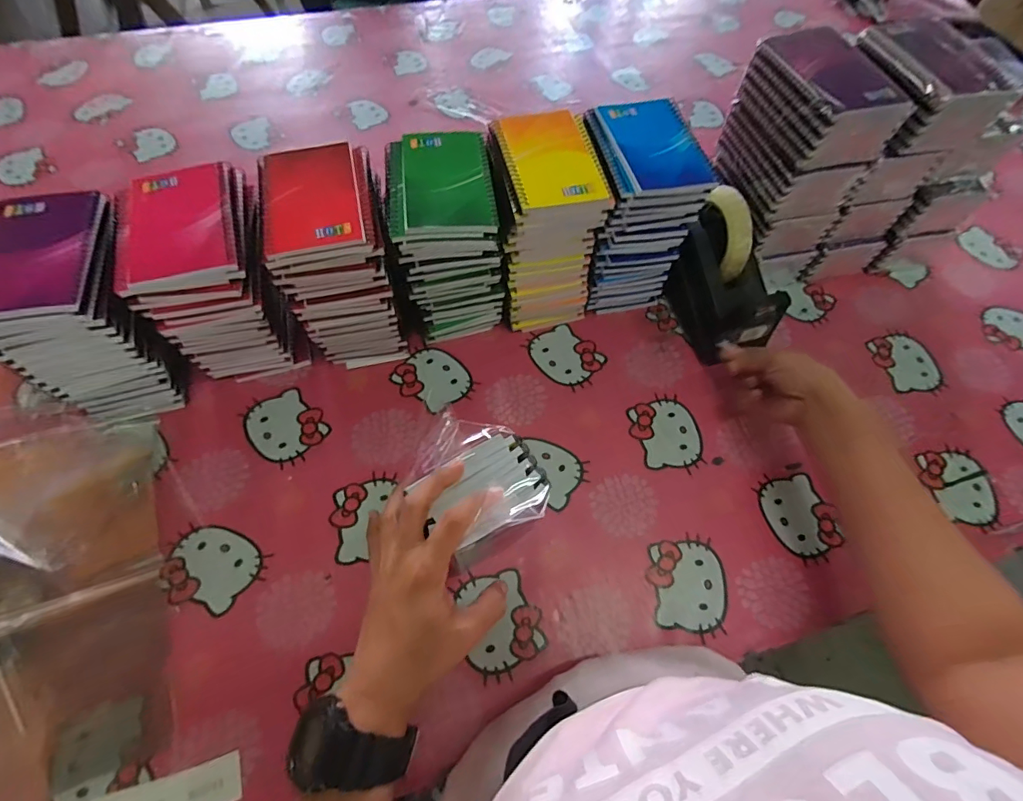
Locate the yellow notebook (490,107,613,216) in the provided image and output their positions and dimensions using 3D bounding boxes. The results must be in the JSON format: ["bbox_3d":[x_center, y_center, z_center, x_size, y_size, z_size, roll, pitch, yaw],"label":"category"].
[{"bbox_3d":[0.039,-0.232,0.449,0.091,0.018,0.130,-10,62,-8],"label":"yellow notebook"}]

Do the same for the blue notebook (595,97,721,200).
[{"bbox_3d":[0.141,-0.250,0.462,0.085,0.018,0.126,-11,66,-7],"label":"blue notebook"}]

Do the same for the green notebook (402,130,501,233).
[{"bbox_3d":[-0.059,-0.206,0.437,0.081,0.011,0.127,-5,62,-5],"label":"green notebook"}]

